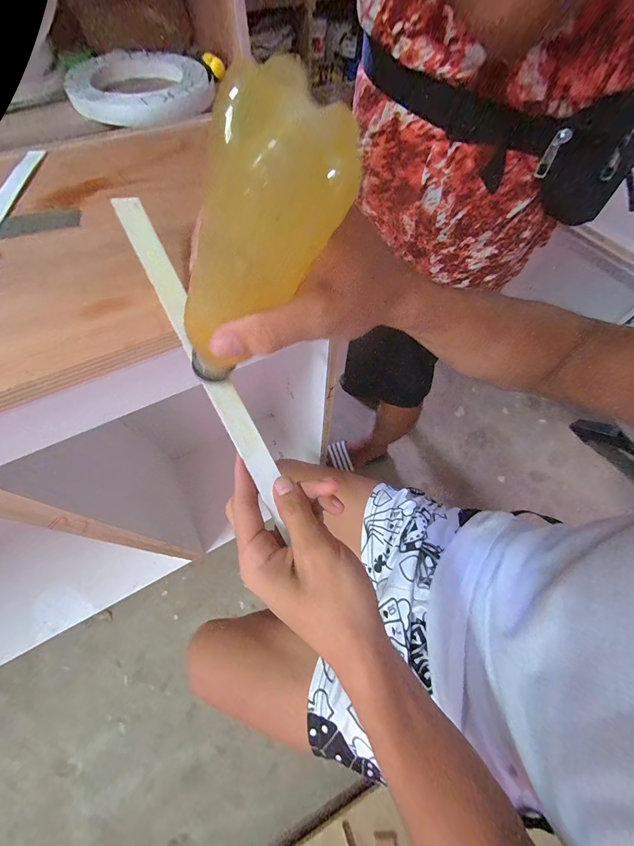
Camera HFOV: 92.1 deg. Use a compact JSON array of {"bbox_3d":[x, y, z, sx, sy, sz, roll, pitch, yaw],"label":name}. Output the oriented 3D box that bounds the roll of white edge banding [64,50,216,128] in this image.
[{"bbox_3d":[-0.331,-0.635,0.568,0.244,0.028,0.246,1,62,-2],"label":"roll of white edge banding"}]

